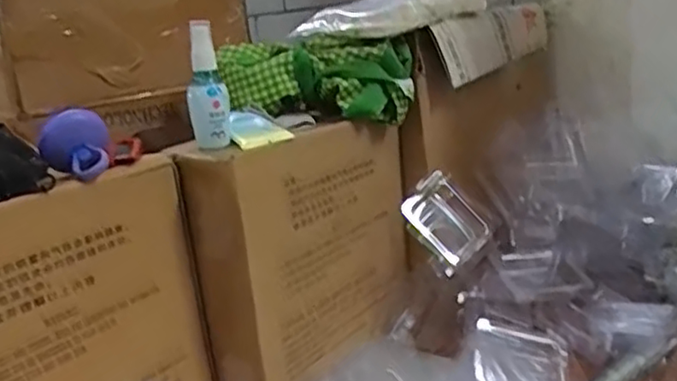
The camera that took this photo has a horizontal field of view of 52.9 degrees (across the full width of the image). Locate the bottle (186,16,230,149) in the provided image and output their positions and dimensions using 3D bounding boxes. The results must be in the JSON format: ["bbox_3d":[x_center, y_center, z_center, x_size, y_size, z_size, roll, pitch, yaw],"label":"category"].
[{"bbox_3d":[-0.130,-0.103,0.671,0.037,0.122,0.047,-7,14,-9],"label":"bottle"}]

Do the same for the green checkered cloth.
[{"bbox_3d":[-0.028,-0.123,0.771,0.210,0.090,0.073,-1,14,19],"label":"green checkered cloth"}]

